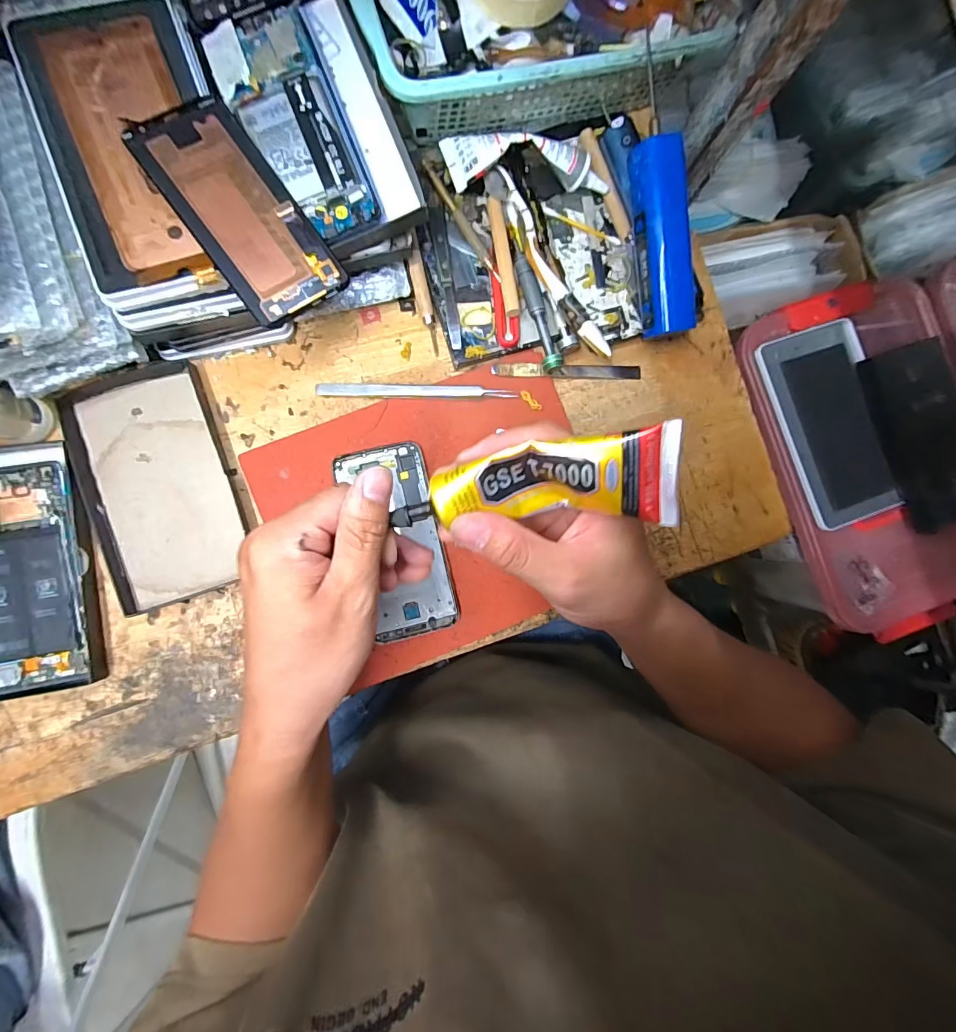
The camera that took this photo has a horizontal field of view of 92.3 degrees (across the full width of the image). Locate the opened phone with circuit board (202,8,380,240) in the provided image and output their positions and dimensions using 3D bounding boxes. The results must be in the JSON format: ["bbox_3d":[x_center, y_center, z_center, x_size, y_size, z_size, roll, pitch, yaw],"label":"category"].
[{"bbox_3d":[-0.120,-0.260,0.307,0.066,0.011,0.150,-24,91,-6],"label":"opened phone with circuit board"}]

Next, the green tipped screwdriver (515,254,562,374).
[{"bbox_3d":[0.048,-0.164,0.372,0.015,0.019,0.099,-14,90,-6],"label":"green tipped screwdriver"}]

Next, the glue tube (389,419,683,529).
[{"bbox_3d":[0.027,-0.013,0.224,0.132,0.029,0.040,-6,91,15],"label":"glue tube"}]

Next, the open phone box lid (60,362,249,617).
[{"bbox_3d":[-0.244,-0.023,0.356,0.102,0.017,0.173,-15,90,-6],"label":"open phone box lid"}]

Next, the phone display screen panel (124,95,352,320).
[{"bbox_3d":[-0.150,-0.192,0.290,0.062,0.012,0.137,-37,95,-7],"label":"phone display screen panel"}]

